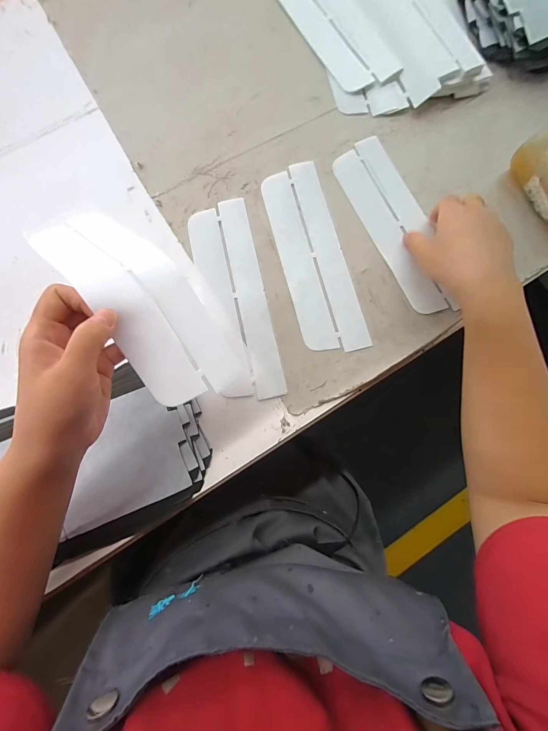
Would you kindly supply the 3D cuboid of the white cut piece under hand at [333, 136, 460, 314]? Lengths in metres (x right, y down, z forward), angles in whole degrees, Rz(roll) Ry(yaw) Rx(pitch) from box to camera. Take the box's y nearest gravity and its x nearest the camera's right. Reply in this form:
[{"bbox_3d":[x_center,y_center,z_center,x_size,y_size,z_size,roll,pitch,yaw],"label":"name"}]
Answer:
[{"bbox_3d":[0.139,-0.160,0.348,0.064,0.005,0.220,-23,80,-2],"label":"white cut piece under hand"}]

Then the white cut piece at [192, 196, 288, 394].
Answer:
[{"bbox_3d":[-0.043,-0.074,0.332,0.067,0.005,0.224,-12,81,-3],"label":"white cut piece"}]

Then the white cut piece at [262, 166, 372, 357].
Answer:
[{"bbox_3d":[0.043,-0.122,0.341,0.067,0.004,0.222,-14,81,-4],"label":"white cut piece"}]

